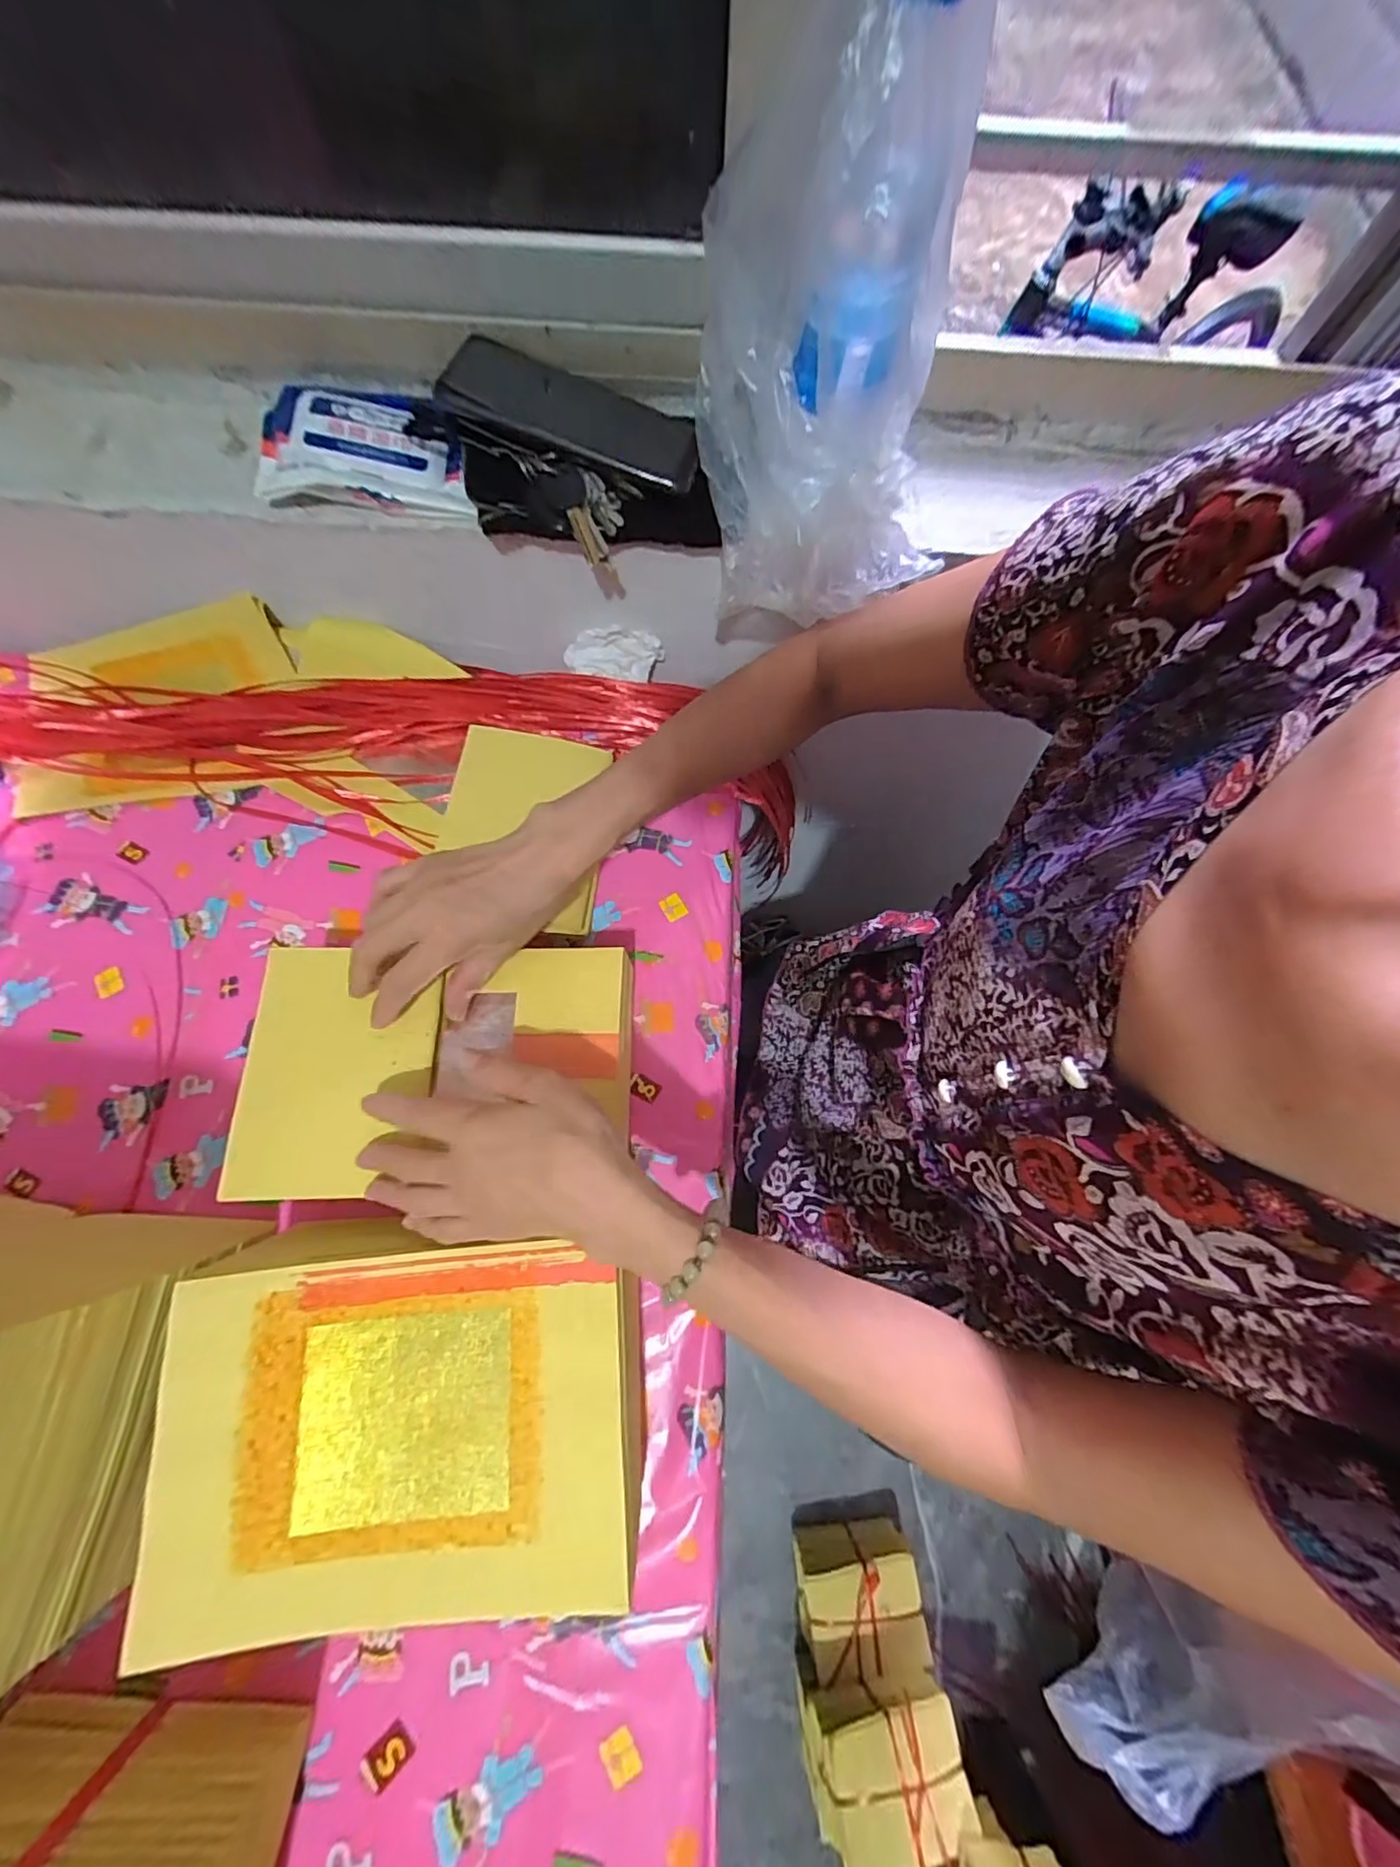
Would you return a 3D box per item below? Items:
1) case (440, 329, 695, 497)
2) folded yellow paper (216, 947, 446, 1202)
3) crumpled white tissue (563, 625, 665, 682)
[{"bbox_3d":[-0.094,-0.388,0.446,0.184,0.048,0.028,7,71,-17],"label":"case"},{"bbox_3d":[-0.227,0.084,0.374,0.113,0.010,0.150,1,72,-1],"label":"folded yellow paper"},{"bbox_3d":[-0.075,-0.241,0.516,0.083,0.046,0.022,-2,72,-2],"label":"crumpled white tissue"}]

